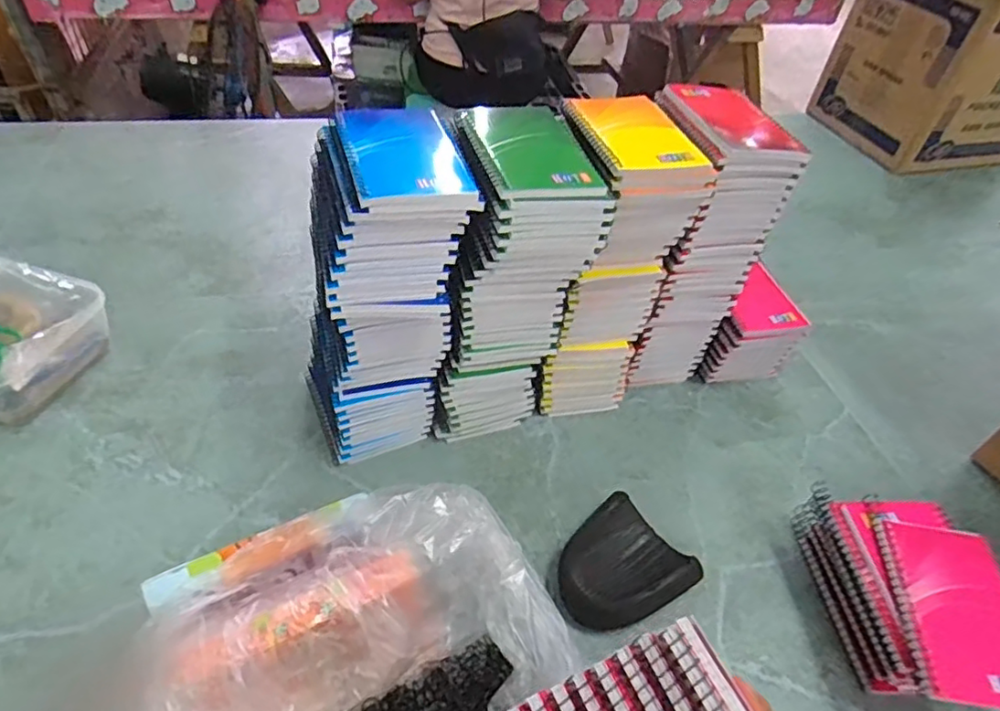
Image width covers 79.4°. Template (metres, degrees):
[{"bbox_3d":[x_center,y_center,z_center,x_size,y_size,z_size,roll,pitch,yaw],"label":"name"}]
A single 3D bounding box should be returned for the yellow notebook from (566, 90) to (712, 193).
[{"bbox_3d":[0.119,-0.184,0.509,0.099,0.020,0.134,-7,49,-14],"label":"yellow notebook"}]

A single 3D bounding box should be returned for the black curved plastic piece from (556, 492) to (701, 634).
[{"bbox_3d":[0.100,0.184,0.516,0.104,0.034,0.093,-25,53,-28],"label":"black curved plastic piece"}]

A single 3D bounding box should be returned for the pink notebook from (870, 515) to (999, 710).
[{"bbox_3d":[0.334,0.183,0.439,0.083,0.010,0.129,5,52,3],"label":"pink notebook"}]

